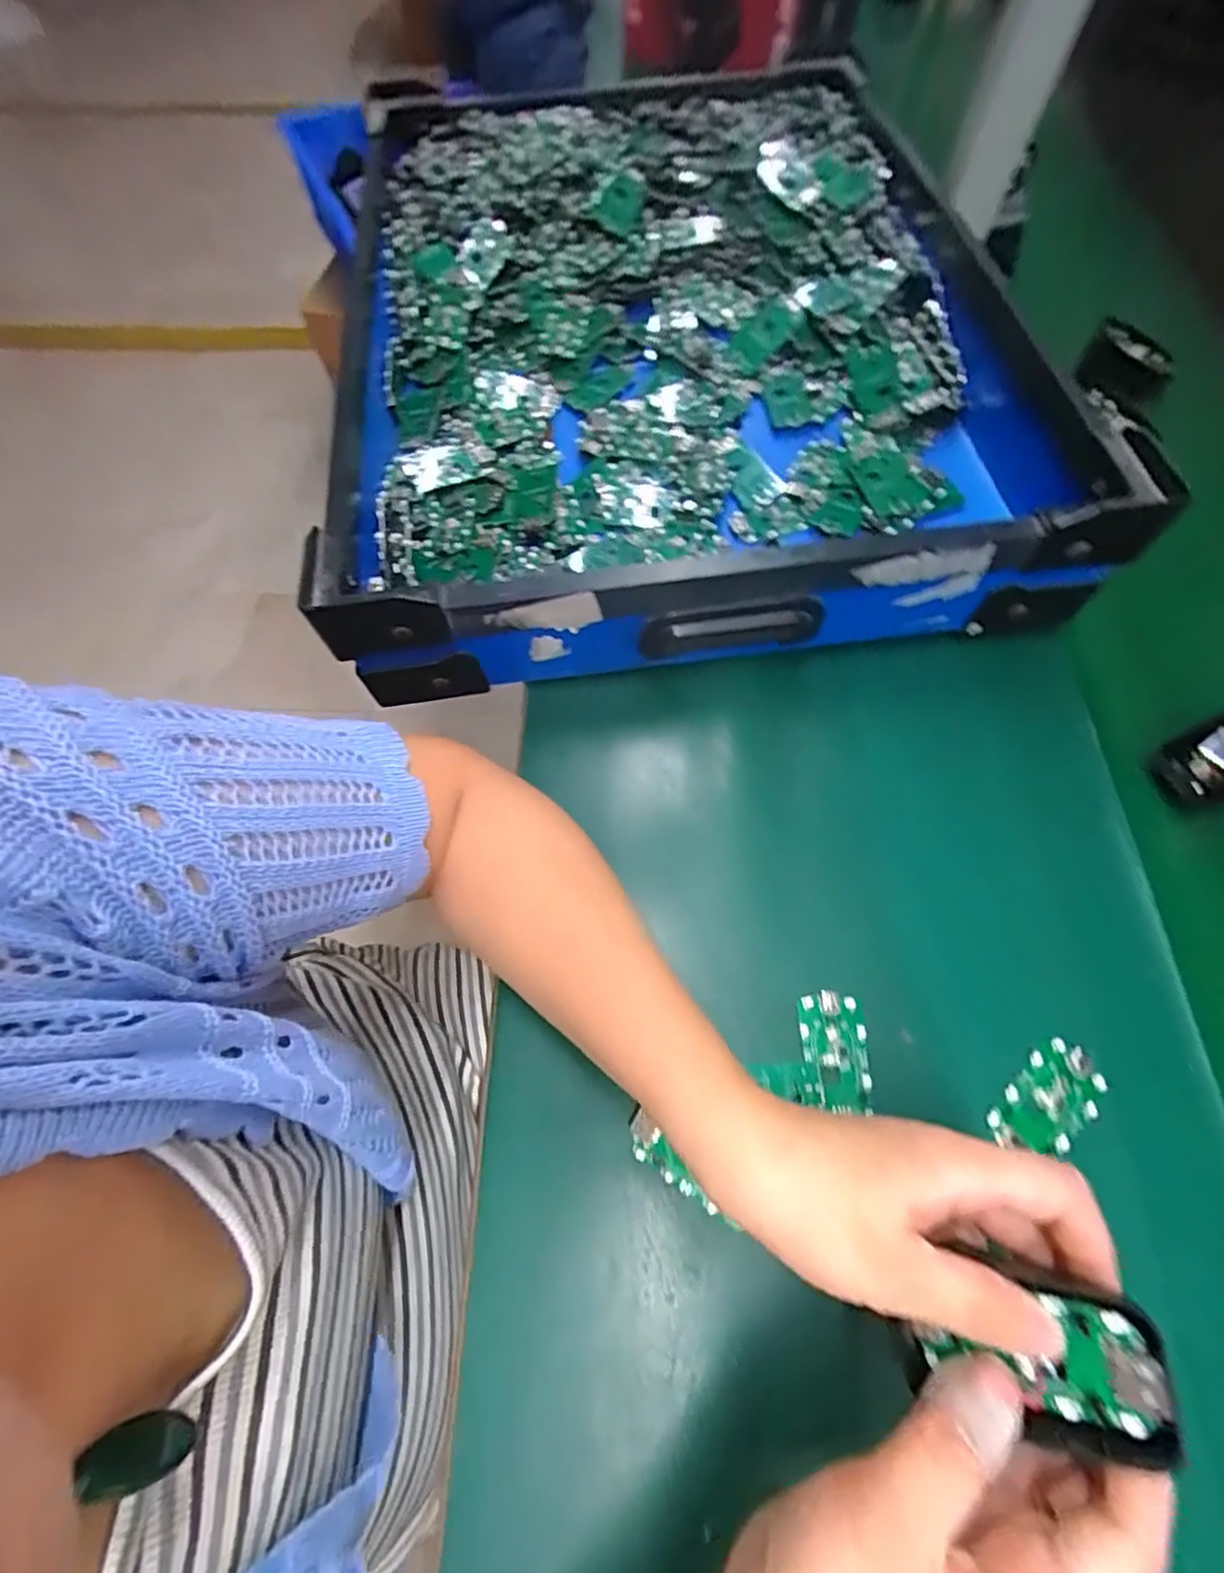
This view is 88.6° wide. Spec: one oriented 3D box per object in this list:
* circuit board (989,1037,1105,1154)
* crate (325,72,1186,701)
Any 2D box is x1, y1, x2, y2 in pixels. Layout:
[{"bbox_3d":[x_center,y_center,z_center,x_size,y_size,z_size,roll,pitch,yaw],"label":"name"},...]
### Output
[{"bbox_3d":[0.206,0.148,0.295,0.060,0.004,0.032,-39,71,-16],"label":"circuit board"},{"bbox_3d":[0.031,-0.361,0.475,0.449,0.095,0.592,-6,65,-3],"label":"crate"}]

